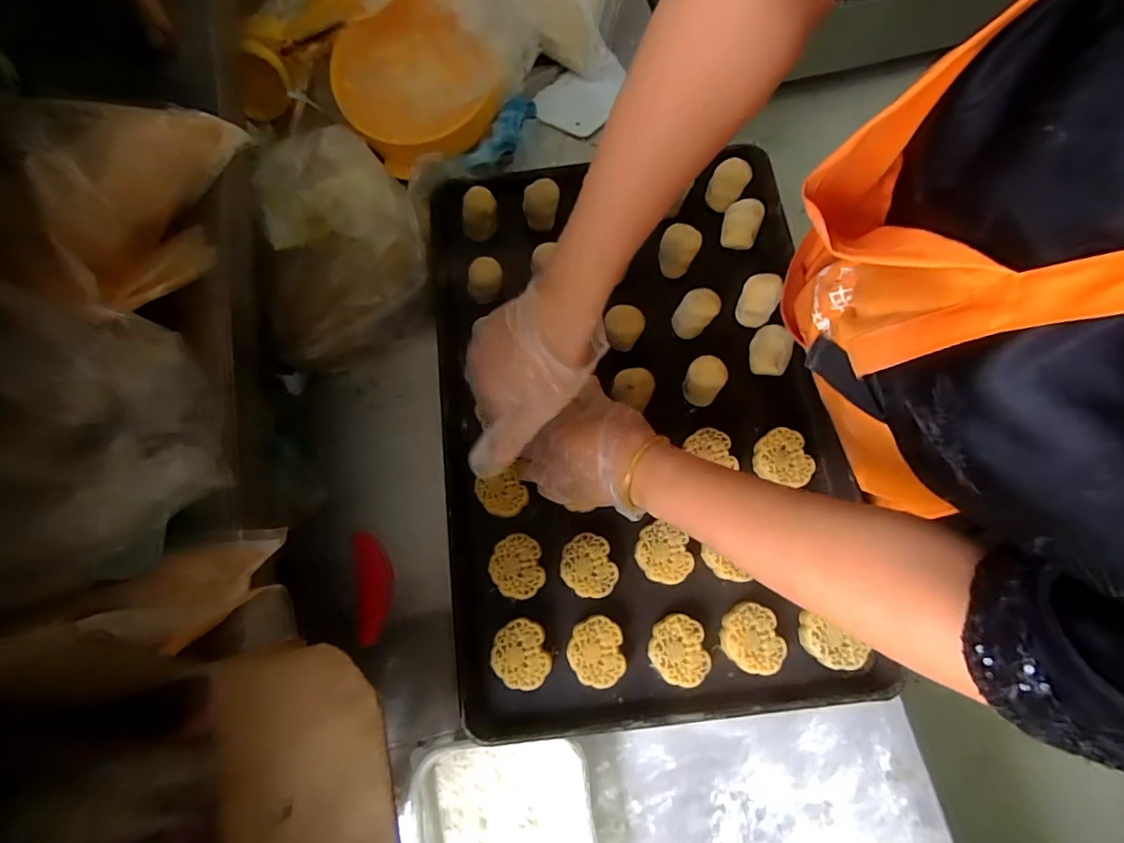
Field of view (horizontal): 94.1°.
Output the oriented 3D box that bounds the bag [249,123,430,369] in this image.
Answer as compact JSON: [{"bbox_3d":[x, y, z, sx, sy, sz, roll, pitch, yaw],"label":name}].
[{"bbox_3d":[-0.263,-0.214,0.621,0.194,0.104,0.255,-19,74,-4],"label":"bag"}]

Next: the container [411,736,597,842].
[{"bbox_3d":[-0.051,0.374,0.480,0.157,0.060,0.151,-4,75,0],"label":"container"}]

